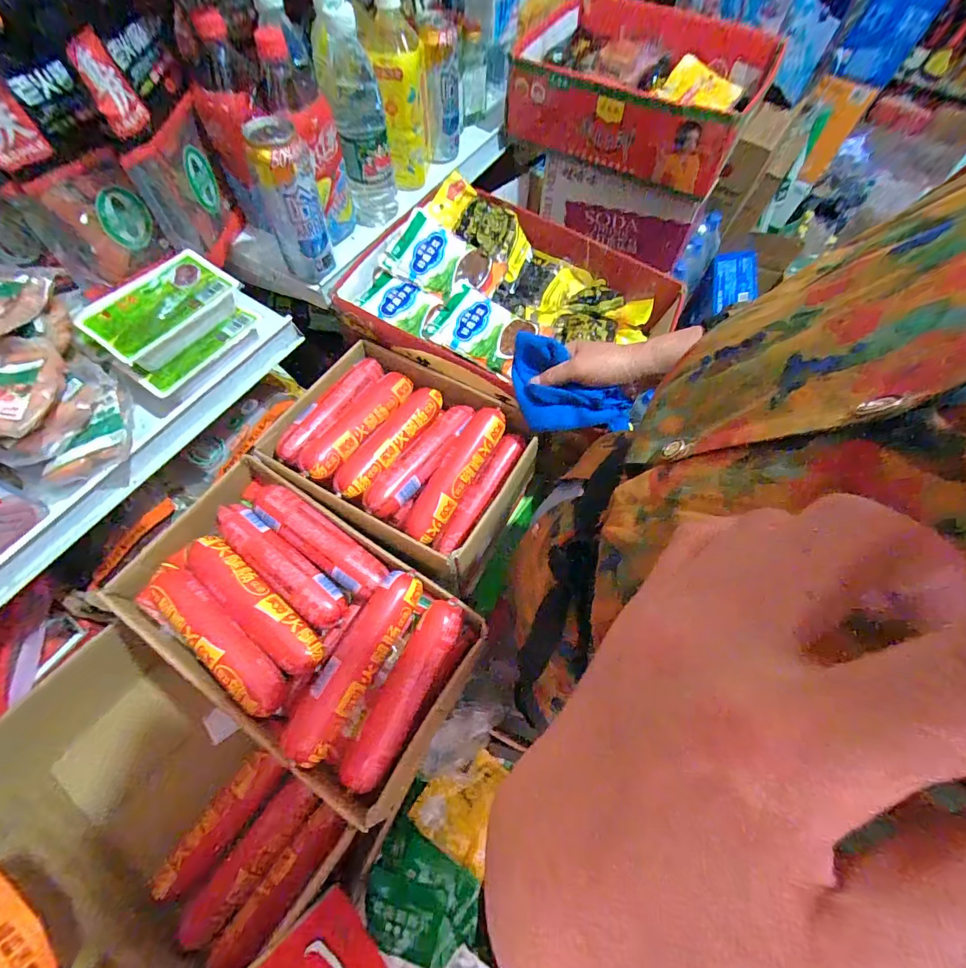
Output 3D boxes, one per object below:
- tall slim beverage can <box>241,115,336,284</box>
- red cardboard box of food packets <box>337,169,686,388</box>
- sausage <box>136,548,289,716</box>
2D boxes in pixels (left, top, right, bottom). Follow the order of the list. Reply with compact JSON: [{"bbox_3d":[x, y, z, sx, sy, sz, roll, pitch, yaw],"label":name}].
[{"bbox_3d":[-0.226,-0.332,0.535,0.066,0.155,0.063,1,65,-3],"label":"tall slim beverage can"},{"bbox_3d":[0.046,-0.260,0.616,0.420,0.067,0.294,22,66,7],"label":"red cardboard box of food packets"},{"bbox_3d":[-0.267,0.152,0.446,0.190,0.036,0.050,41,69,15],"label":"sausage"}]

